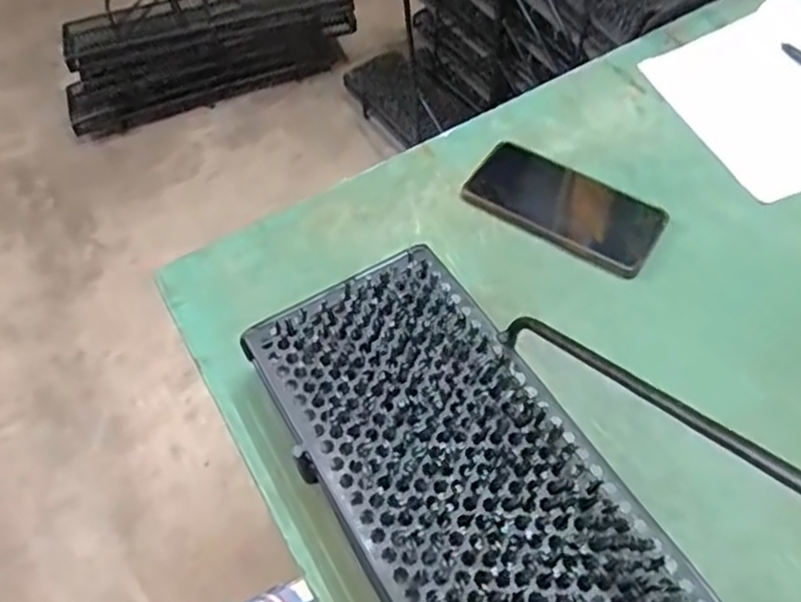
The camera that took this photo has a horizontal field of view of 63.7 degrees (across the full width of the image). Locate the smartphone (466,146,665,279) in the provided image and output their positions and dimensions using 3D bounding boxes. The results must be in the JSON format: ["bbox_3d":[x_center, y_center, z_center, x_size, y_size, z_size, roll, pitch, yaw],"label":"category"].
[{"bbox_3d":[0.137,-0.080,0.550,0.161,0.015,0.078,30,65,21],"label":"smartphone"}]

